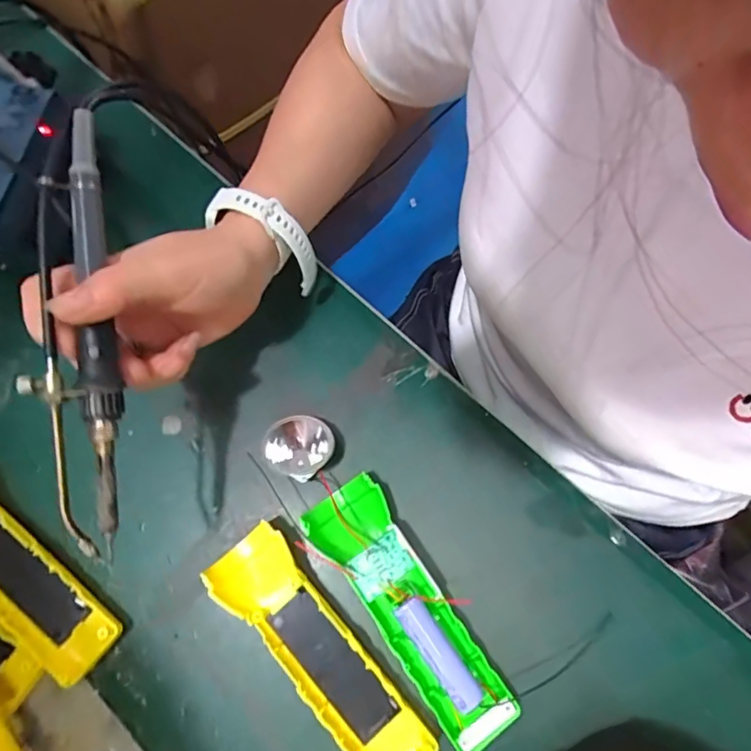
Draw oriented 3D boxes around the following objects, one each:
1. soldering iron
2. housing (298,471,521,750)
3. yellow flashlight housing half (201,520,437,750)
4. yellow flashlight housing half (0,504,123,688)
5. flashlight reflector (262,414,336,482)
[{"bbox_3d":[-0.143,-0.022,0.246,0.035,0.024,0.206,-7,85,-2],"label":"soldering iron"},{"bbox_3d":[0.019,0.140,0.310,0.047,0.033,0.162,-34,76,-5],"label":"housing"},{"bbox_3d":[-0.033,0.165,0.314,0.048,0.027,0.163,-43,77,-8],"label":"yellow flashlight housing half"},{"bbox_3d":[-0.231,0.124,0.329,0.159,0.024,0.051,40,81,12],"label":"yellow flashlight housing half"},{"bbox_3d":[-0.049,0.047,0.340,0.043,0.027,0.040,-1,75,3],"label":"flashlight reflector"}]

